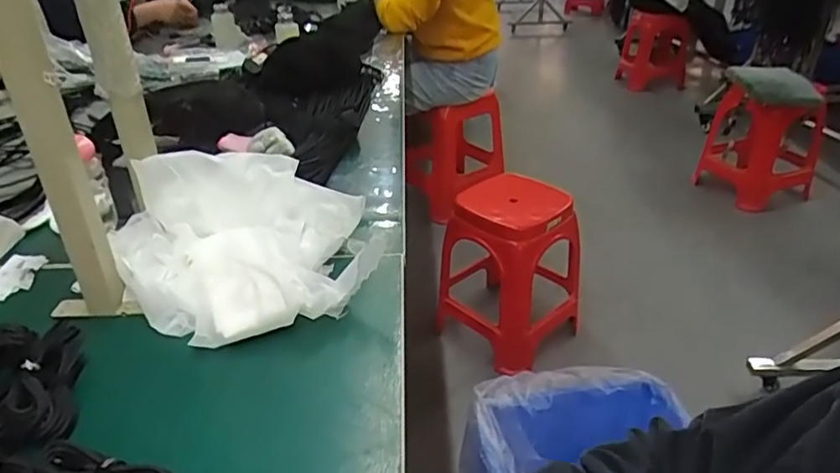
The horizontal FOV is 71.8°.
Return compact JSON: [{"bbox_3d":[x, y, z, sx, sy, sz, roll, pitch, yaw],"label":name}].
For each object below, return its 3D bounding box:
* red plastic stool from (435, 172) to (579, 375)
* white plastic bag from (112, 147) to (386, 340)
[{"bbox_3d":[0.248,0.084,1.650,0.337,0.460,0.310,24,39,36],"label":"red plastic stool"},{"bbox_3d":[-0.200,-0.001,0.667,0.283,0.107,0.247,-9,31,-13],"label":"white plastic bag"}]

